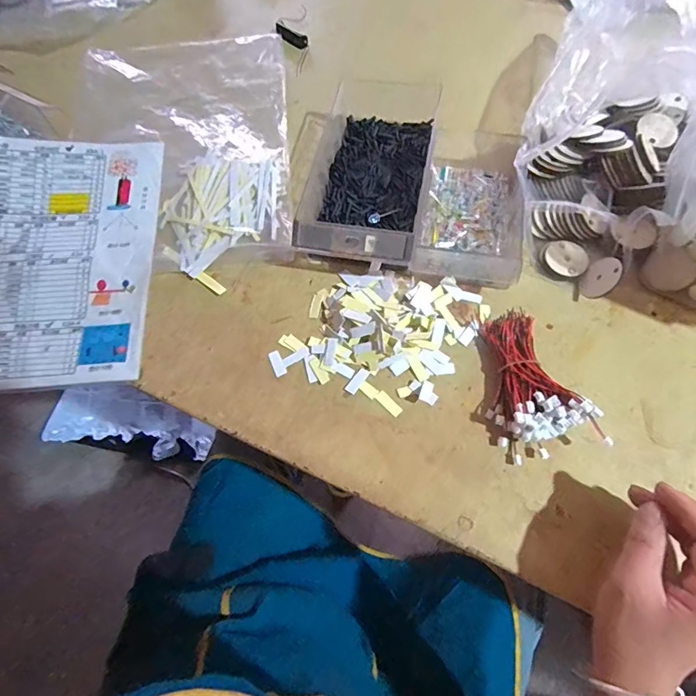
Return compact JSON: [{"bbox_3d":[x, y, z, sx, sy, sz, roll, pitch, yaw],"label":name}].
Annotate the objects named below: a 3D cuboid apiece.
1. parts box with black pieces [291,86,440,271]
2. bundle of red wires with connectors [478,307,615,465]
[{"bbox_3d":[0.024,-0.197,0.495,0.133,0.059,0.257,9,65,8],"label":"parts box with black pieces"},{"bbox_3d":[0.158,0.027,0.393,0.073,0.043,0.135,-15,64,-4],"label":"bundle of red wires with connectors"}]

